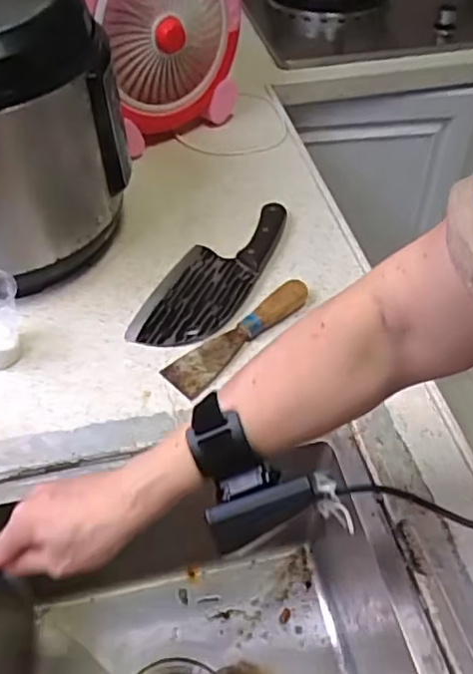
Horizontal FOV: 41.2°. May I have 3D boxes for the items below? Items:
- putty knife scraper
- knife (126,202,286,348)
[{"bbox_3d":[0.005,-0.005,0.614,0.166,0.026,0.044,-33,55,-28],"label":"putty knife scraper"},{"bbox_3d":[-0.022,-0.078,0.689,0.097,0.023,0.242,18,49,16],"label":"knife"}]

